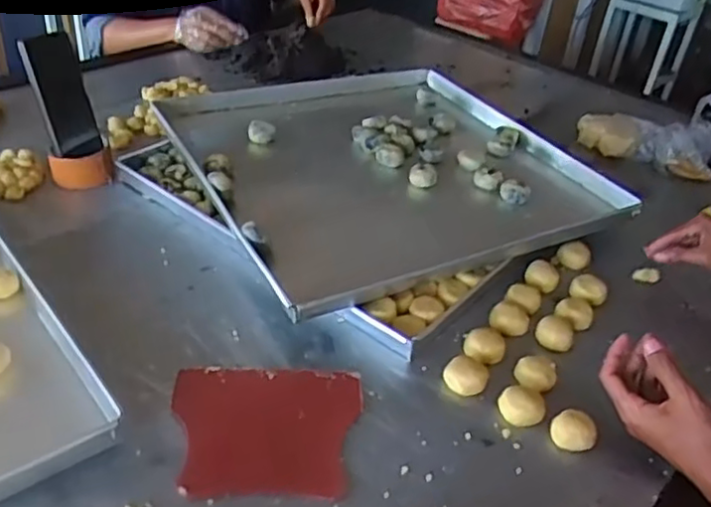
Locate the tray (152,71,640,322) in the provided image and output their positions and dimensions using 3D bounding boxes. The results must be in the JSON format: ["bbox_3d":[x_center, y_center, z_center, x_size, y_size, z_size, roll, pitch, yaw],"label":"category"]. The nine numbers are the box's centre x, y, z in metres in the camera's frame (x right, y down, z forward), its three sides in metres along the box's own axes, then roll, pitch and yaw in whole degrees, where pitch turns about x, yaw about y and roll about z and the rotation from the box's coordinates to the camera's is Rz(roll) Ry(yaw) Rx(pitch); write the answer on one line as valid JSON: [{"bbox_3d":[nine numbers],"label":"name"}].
[{"bbox_3d":[0.038,-0.129,0.962,0.534,0.056,0.536,-12,39,-25],"label":"tray"}]

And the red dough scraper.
[{"bbox_3d":[-0.080,0.155,0.597,0.167,0.004,0.132,3,40,-4],"label":"red dough scraper"}]

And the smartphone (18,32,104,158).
[{"bbox_3d":[-0.381,-0.205,0.872,0.014,0.157,0.073,9,29,30],"label":"smartphone"}]

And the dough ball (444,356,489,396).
[{"bbox_3d":[0.110,0.123,0.664,0.042,0.022,0.037,15,35,11],"label":"dough ball"}]

